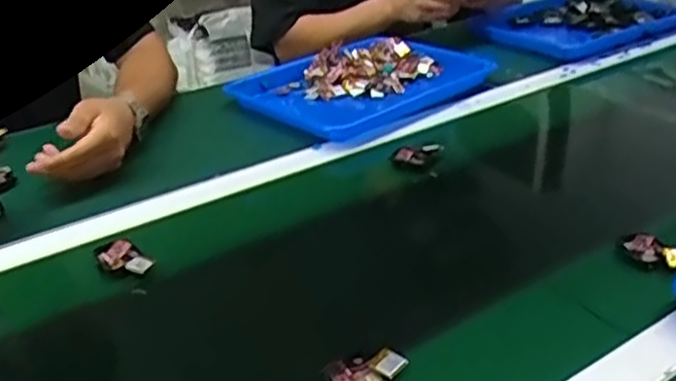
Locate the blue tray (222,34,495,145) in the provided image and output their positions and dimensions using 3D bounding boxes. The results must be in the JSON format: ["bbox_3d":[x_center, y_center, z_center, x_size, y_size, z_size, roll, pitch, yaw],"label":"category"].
[{"bbox_3d":[0.032,-0.153,1.032,0.251,0.040,0.330,22,35,39],"label":"blue tray"}]

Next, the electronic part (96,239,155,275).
[{"bbox_3d":[-0.199,0.061,0.663,0.038,0.011,0.066,-23,33,-36],"label":"electronic part"}]

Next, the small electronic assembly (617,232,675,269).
[{"bbox_3d":[0.279,0.053,0.641,0.025,0.018,0.059,-19,31,-31],"label":"small electronic assembly"}]

